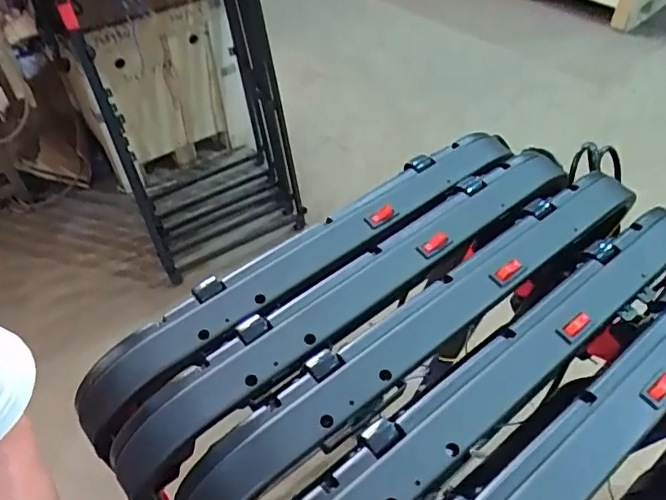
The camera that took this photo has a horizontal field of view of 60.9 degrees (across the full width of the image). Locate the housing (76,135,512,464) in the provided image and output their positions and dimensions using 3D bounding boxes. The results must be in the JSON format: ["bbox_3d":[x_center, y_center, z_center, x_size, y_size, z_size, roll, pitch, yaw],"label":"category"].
[{"bbox_3d":[-0.008,0.015,0.490,0.439,0.064,0.069,-31,53,-24],"label":"housing"}]

